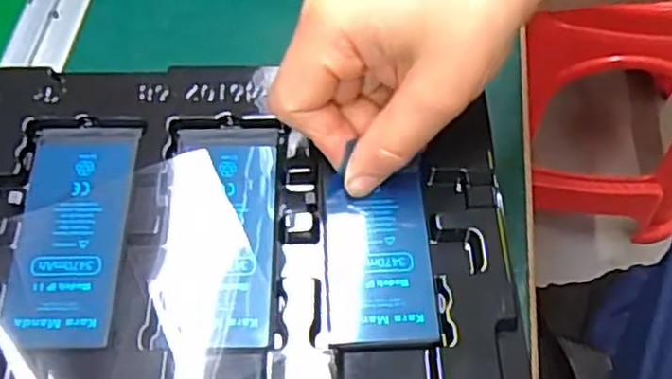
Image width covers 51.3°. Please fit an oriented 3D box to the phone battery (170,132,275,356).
[{"bbox_3d":[-0.045,0.015,0.285,0.041,0.006,0.100,-4,59,-1],"label":"phone battery"}]

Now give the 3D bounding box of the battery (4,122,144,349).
[{"bbox_3d":[-0.107,0.015,0.284,0.043,0.004,0.098,-2,59,0],"label":"battery"}]

